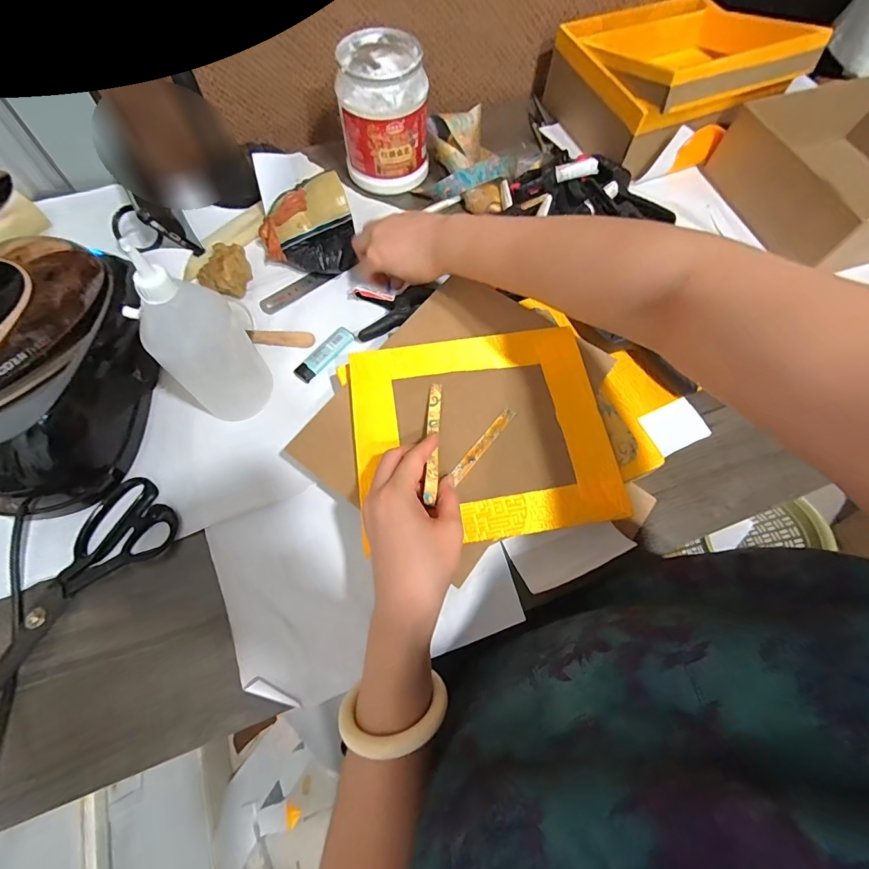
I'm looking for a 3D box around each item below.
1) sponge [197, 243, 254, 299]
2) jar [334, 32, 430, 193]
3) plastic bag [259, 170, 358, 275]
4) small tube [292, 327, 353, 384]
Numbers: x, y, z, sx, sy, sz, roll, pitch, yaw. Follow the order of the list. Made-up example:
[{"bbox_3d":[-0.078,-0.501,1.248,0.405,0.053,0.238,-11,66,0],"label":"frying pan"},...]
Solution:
[{"bbox_3d":[-0.246,-0.197,0.505,0.054,0.040,0.059,31,70,12],"label":"sponge"},{"bbox_3d":[-0.065,-0.416,0.552,0.107,0.139,0.109,-4,67,-2],"label":"jar"},{"bbox_3d":[-0.150,-0.237,0.500,0.107,0.079,0.086,-19,68,-9],"label":"plastic bag"},{"bbox_3d":[-0.125,-0.092,0.476,0.024,0.006,0.078,38,71,14],"label":"small tube"}]

